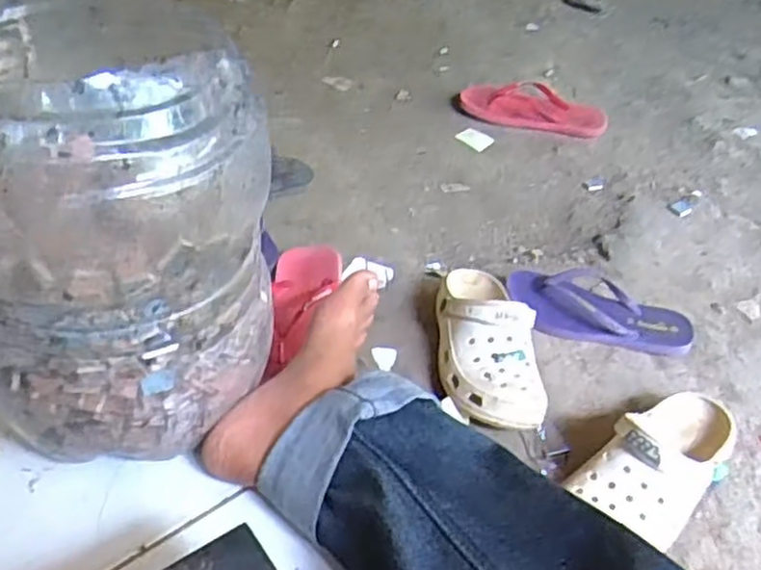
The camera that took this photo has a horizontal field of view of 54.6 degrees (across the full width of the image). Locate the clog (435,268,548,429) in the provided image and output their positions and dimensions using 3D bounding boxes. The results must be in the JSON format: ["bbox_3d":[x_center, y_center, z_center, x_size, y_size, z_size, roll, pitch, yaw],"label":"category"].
[{"bbox_3d":[0.117,0.048,0.839,0.097,0.083,0.259,2,44,-5],"label":"clog"}]

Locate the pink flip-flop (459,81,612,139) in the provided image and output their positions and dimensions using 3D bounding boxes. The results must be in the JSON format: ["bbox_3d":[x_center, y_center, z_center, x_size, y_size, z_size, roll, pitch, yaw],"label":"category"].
[{"bbox_3d":[0.287,-0.336,1.390,0.273,0.046,0.110,13,45,6],"label":"pink flip-flop"}]

